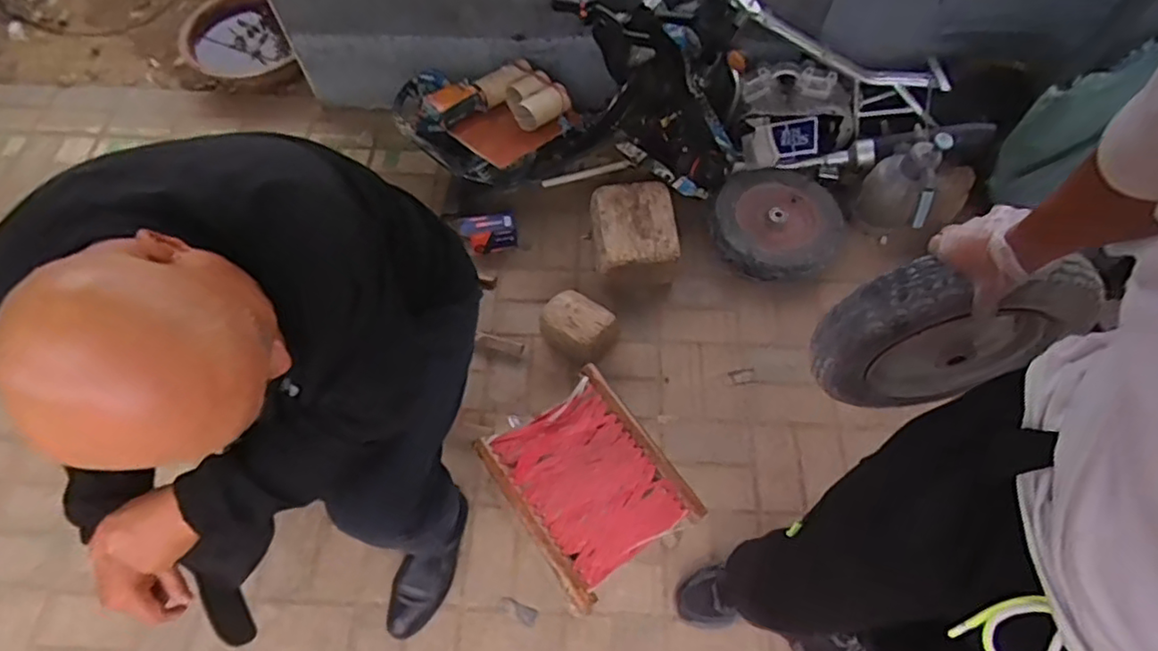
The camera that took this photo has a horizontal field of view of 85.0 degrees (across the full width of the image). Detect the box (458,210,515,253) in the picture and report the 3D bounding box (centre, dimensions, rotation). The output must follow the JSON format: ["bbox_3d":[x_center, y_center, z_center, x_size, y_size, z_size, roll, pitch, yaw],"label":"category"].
[{"bbox_3d":[-0.217,-0.226,1.527,0.130,0.090,0.025,-10,19,-2],"label":"box"}]

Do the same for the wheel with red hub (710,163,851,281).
[{"bbox_3d":[0.473,-0.245,1.556,0.307,0.109,0.296,0,61,0],"label":"wheel with red hub"}]

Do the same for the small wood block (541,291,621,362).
[{"bbox_3d":[0.000,-0.001,1.385,0.161,0.096,0.115,20,63,11],"label":"small wood block"}]

